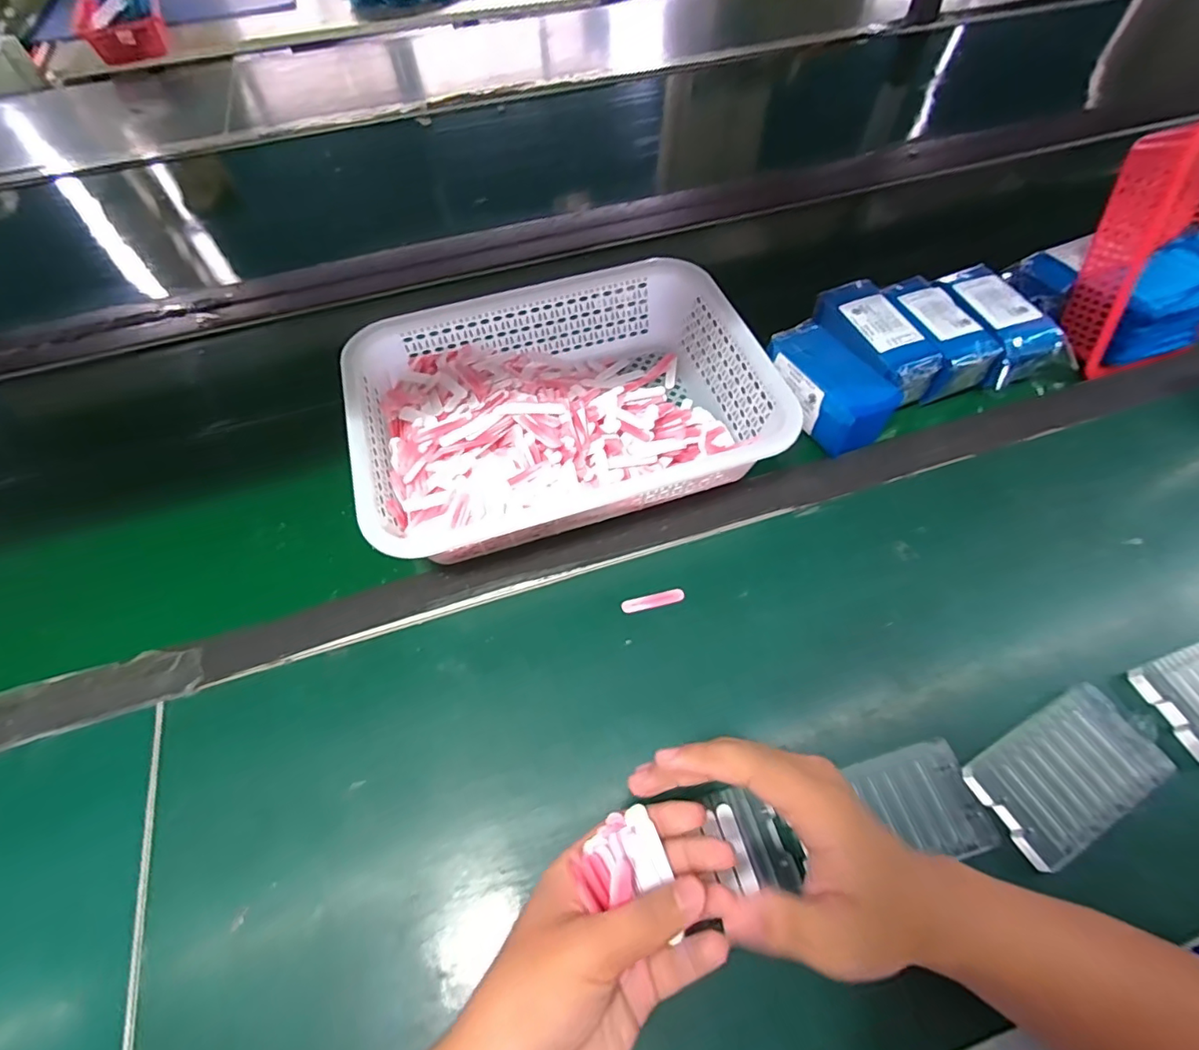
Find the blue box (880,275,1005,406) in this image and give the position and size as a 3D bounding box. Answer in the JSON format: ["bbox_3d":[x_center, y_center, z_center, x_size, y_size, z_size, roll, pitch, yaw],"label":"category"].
[{"bbox_3d":[0.336,-0.195,0.553,0.067,0.052,0.136,-19,59,-9],"label":"blue box"}]

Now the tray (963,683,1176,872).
[{"bbox_3d":[0.318,0.165,0.366,0.124,0.010,0.068,-25,61,-13],"label":"tray"}]

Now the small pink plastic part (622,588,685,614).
[{"bbox_3d":[0.044,0.061,0.437,0.051,0.004,0.012,-14,59,-6],"label":"small pink plastic part"}]

